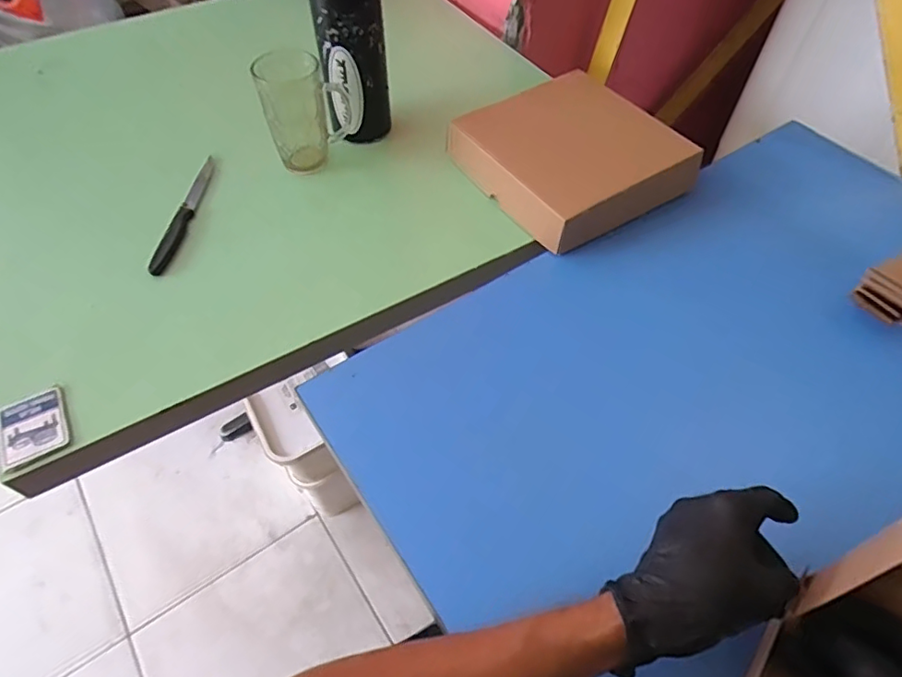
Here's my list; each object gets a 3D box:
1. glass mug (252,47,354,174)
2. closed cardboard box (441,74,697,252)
[{"bbox_3d":[-0.176,-0.278,0.675,0.100,0.124,0.071,-8,55,-7],"label":"glass mug"},{"bbox_3d":[0.153,-0.221,0.687,0.225,0.063,0.221,-30,60,-20],"label":"closed cardboard box"}]

